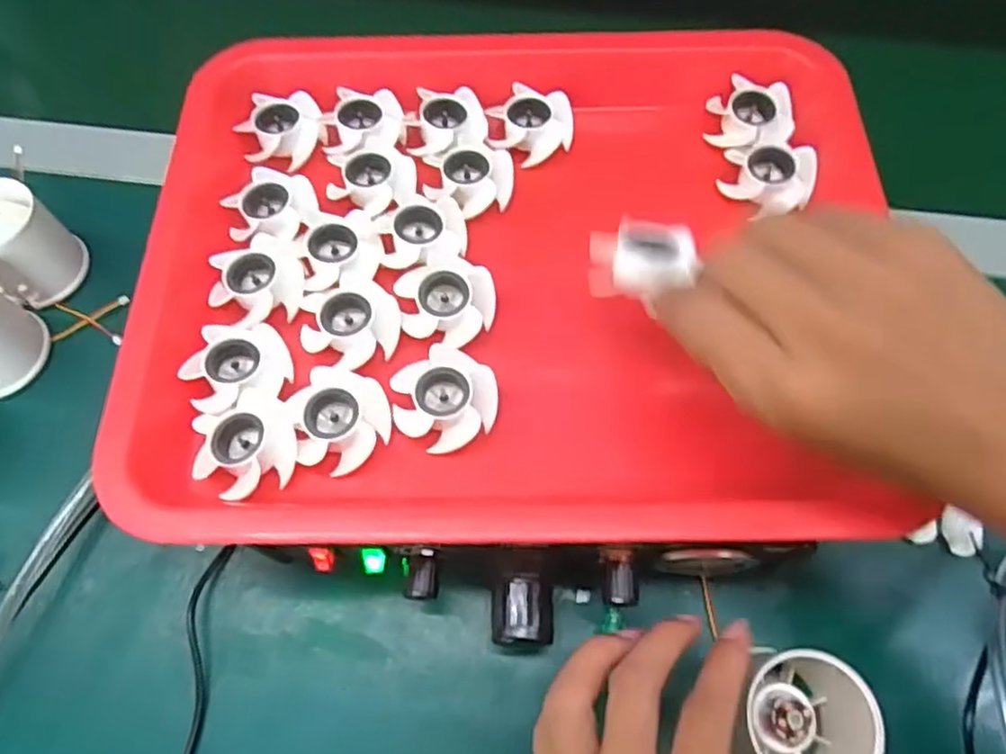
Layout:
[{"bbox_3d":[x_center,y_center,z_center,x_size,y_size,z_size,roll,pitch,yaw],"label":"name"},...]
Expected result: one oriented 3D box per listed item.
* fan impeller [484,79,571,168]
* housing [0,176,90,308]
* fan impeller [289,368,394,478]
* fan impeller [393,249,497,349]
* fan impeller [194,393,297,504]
[{"bbox_3d":[0.014,-0.132,0.359,0.044,0.015,0.038,12,65,6],"label":"fan impeller"},{"bbox_3d":[-0.276,-0.075,0.390,0.058,0.048,0.050,31,69,14],"label":"housing"},{"bbox_3d":[-0.069,0.016,0.295,0.040,0.016,0.044,0,64,1],"label":"fan impeller"},{"bbox_3d":[-0.026,-0.034,0.315,0.040,0.016,0.042,0,64,1],"label":"fan impeller"},{"bbox_3d":[-0.107,0.028,0.289,0.041,0.015,0.039,0,64,1],"label":"fan impeller"}]

